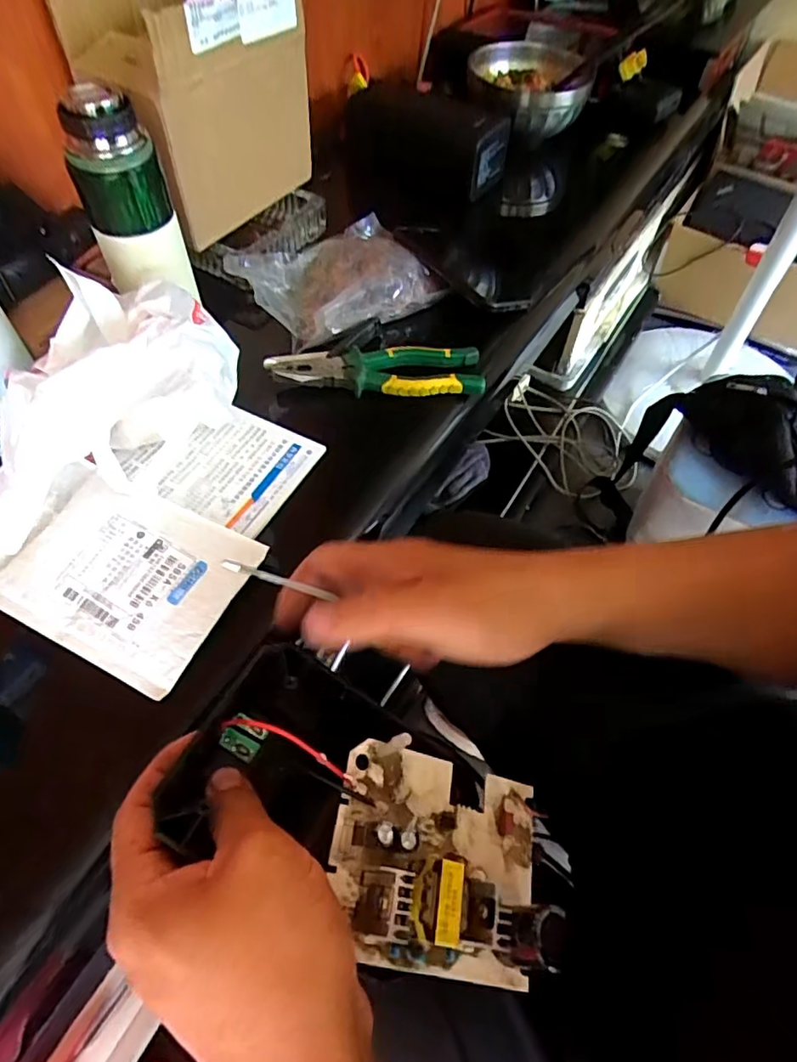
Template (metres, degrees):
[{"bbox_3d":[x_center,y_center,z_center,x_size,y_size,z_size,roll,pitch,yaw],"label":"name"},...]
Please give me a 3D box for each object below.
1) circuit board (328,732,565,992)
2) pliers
[{"bbox_3d":[0.024,0.137,0.248,0.100,0.037,0.085,22,51,-16],"label":"circuit board"},{"bbox_3d":[-0.022,-0.149,0.548,0.200,0.021,0.050,-3,56,-2],"label":"pliers"}]

